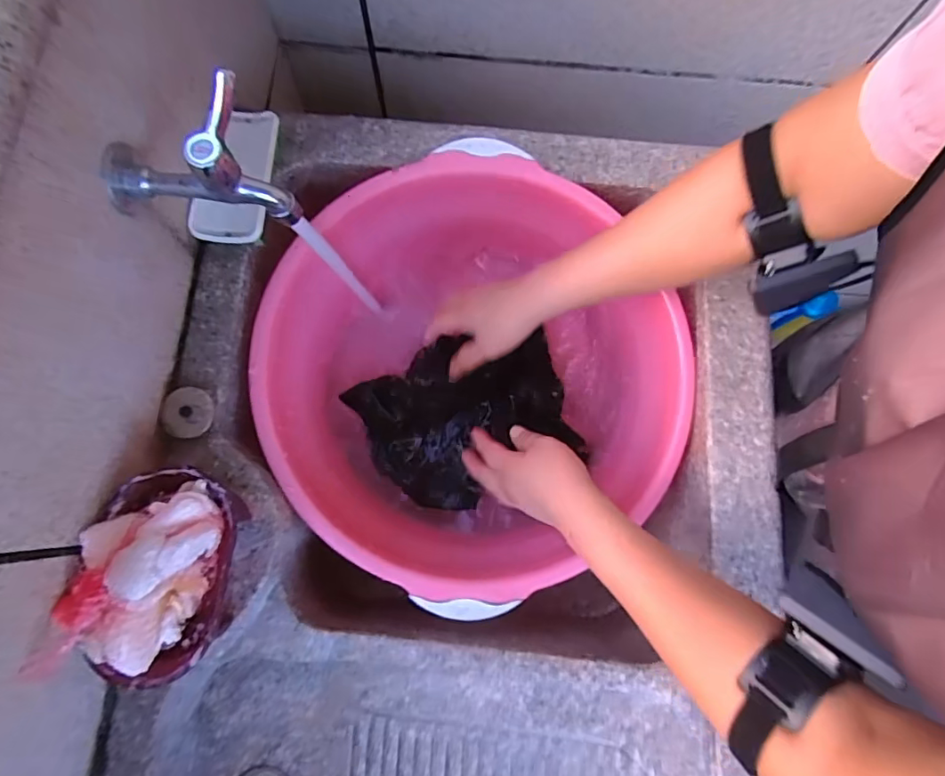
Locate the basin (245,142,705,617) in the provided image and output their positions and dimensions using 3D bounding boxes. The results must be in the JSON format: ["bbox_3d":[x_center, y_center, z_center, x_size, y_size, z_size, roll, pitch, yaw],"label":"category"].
[{"bbox_3d":[0.010,-0.002,0.569,0.419,0.176,0.433,0,77,-1],"label":"basin"}]

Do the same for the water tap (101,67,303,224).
[{"bbox_3d":[-0.207,-0.170,0.386,0.129,0.080,0.063,-5,77,-2],"label":"water tap"}]

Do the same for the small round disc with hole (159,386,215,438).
[{"bbox_3d":[-0.257,0.021,0.470,0.042,0.010,0.045,0,77,-1],"label":"small round disc with hole"}]

